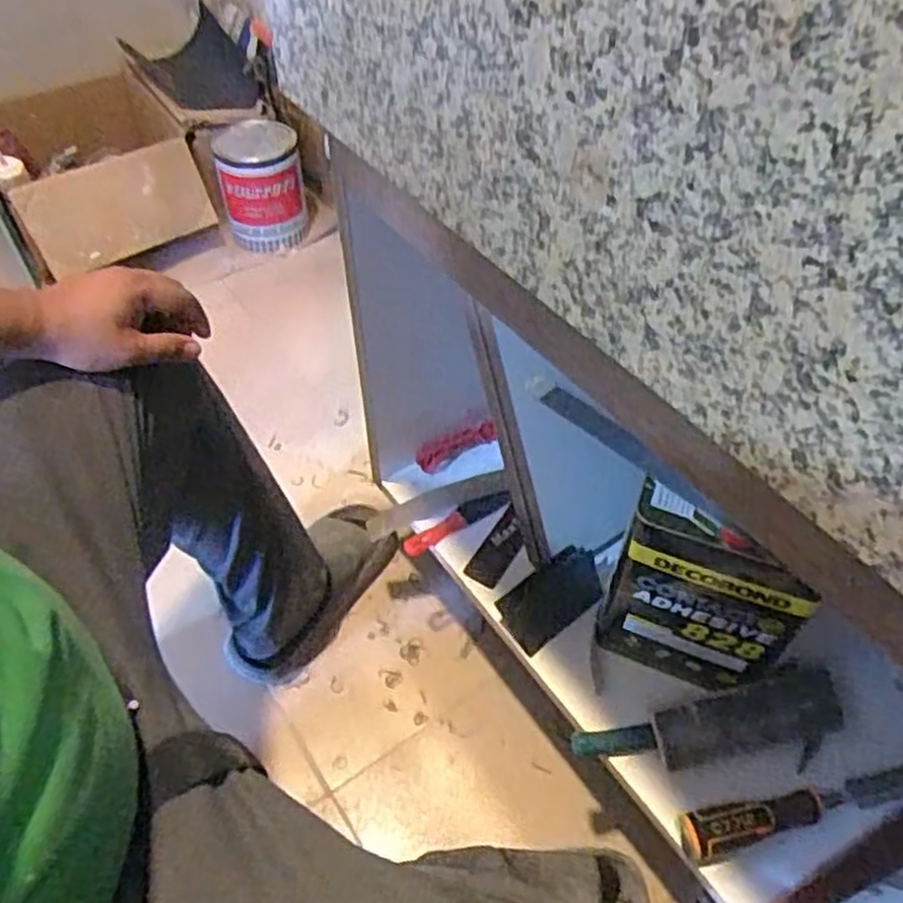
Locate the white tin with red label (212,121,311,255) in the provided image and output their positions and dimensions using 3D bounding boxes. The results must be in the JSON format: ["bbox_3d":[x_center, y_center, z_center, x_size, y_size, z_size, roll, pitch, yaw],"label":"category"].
[{"bbox_3d":[-0.388,-0.548,1.561,0.162,0.194,0.162,-8,50,-7],"label":"white tin with red label"}]

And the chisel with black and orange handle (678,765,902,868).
[{"bbox_3d":[0.347,0.327,0.708,0.278,0.032,0.042,-11,51,-9],"label":"chisel with black and orange handle"}]

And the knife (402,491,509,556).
[{"bbox_3d":[0.003,0.082,0.919,0.142,0.016,0.029,-23,54,-18],"label":"knife"}]

